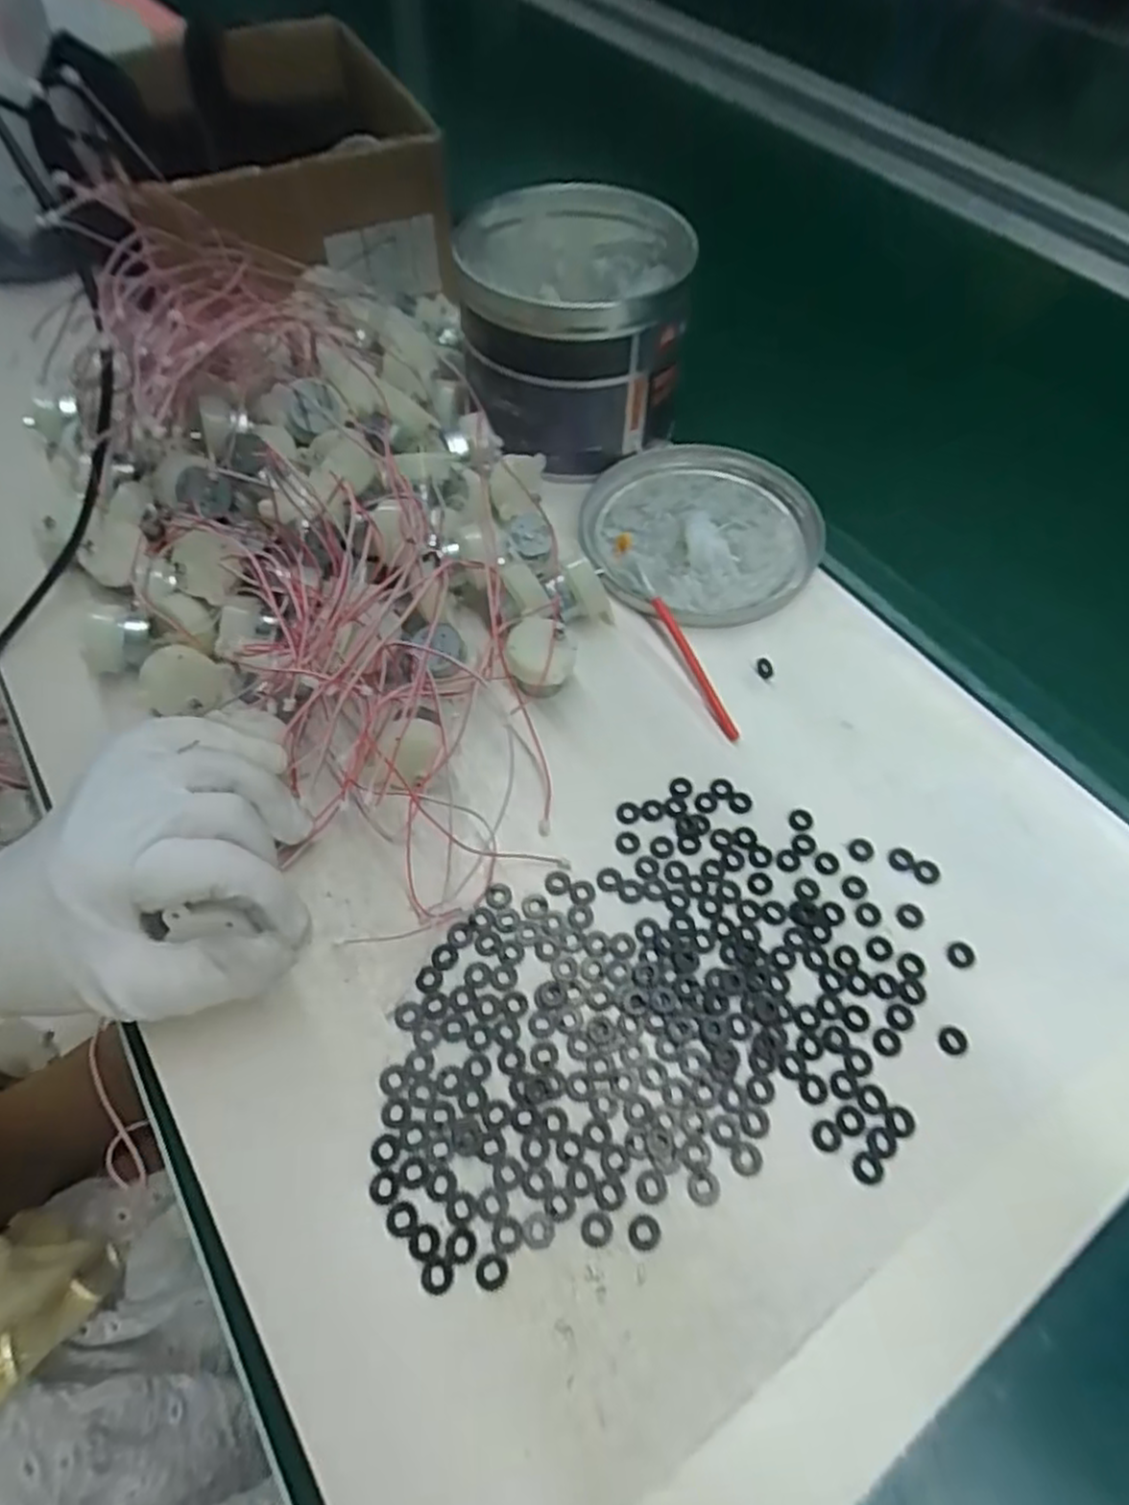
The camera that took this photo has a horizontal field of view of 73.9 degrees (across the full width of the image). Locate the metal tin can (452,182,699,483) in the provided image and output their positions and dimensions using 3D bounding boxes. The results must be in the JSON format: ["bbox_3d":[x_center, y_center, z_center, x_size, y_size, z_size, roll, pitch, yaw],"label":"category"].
[{"bbox_3d":[0.005,-0.244,0.440,0.119,0.104,0.133,-4,58,-2],"label":"metal tin can"}]

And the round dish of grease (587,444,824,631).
[{"bbox_3d":[0.078,-0.129,0.420,0.127,0.019,0.138,0,58,0],"label":"round dish of grease"}]

